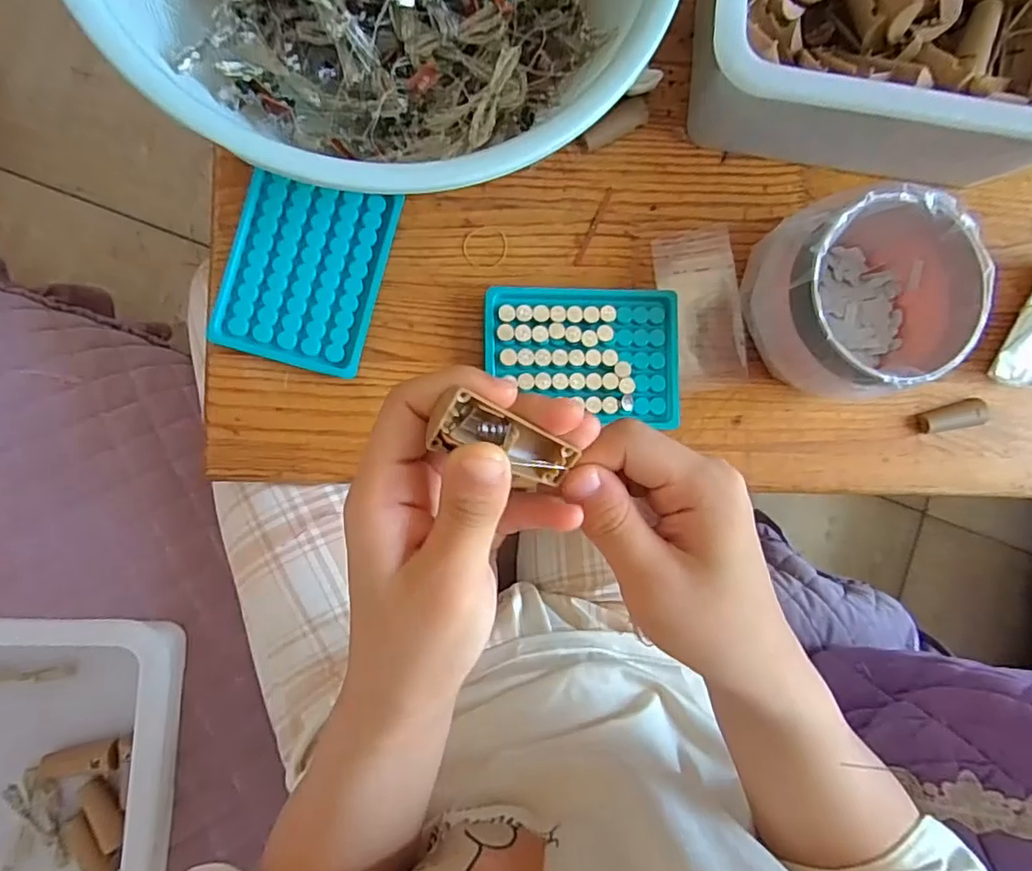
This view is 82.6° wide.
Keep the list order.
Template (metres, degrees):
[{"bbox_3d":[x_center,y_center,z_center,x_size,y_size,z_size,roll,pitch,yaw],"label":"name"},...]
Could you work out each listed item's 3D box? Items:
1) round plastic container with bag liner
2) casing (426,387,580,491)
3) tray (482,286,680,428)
[{"bbox_3d":[0.223,-0.088,0.392,0.121,0.085,0.114,0,89,-7],"label":"round plastic container with bag liner"},{"bbox_3d":[-0.004,0.003,0.186,0.050,0.013,0.018,29,85,-36],"label":"casing"},{"bbox_3d":[0.045,-0.056,0.405,0.131,0.022,0.090,1,89,-7],"label":"tray"}]

